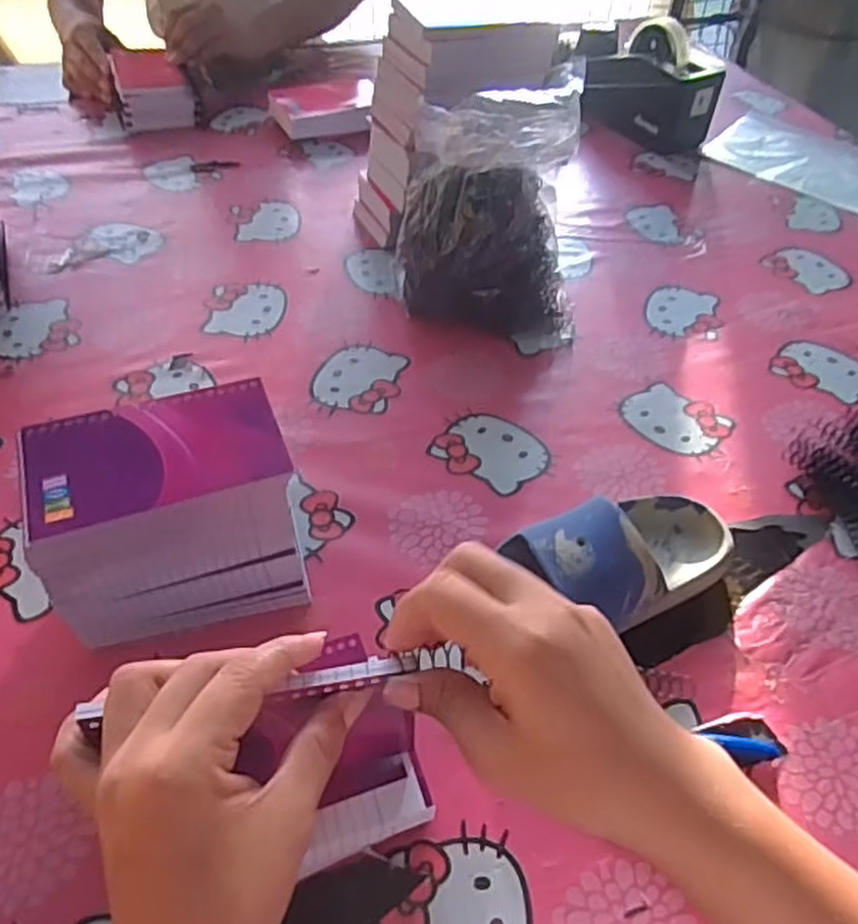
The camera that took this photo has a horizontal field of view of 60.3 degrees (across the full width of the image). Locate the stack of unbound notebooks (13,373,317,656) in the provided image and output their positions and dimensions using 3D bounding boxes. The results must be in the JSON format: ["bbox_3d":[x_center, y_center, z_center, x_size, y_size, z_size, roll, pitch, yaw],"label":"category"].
[{"bbox_3d":[-0.147,0.035,0.429,0.131,0.117,0.086,-13,50,-15],"label":"stack of unbound notebooks"}]

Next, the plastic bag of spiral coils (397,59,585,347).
[{"bbox_3d":[0.055,-0.211,0.620,0.156,0.188,0.117,6,48,1],"label":"plastic bag of spiral coils"}]

